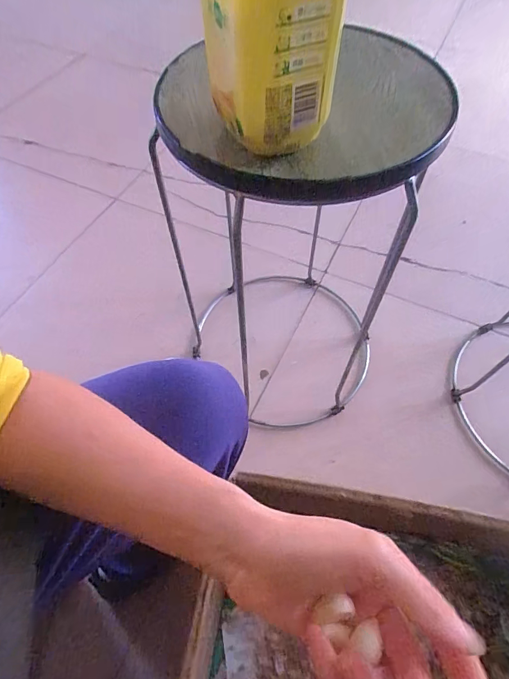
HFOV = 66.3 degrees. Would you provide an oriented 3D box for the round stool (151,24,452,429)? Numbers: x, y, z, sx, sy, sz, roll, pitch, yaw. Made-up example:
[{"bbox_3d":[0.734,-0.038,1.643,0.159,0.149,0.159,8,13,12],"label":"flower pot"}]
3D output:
[{"bbox_3d":[0.063,-0.119,0.602,0.313,0.516,0.355,-19,61,-10],"label":"round stool"}]

